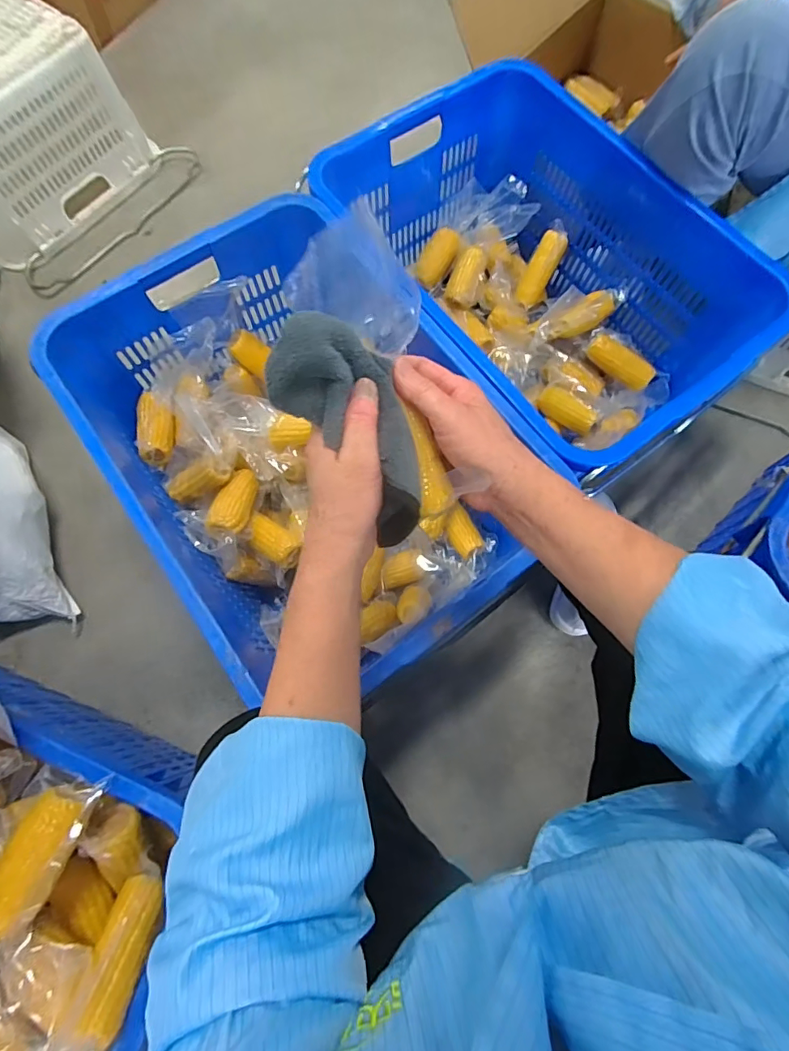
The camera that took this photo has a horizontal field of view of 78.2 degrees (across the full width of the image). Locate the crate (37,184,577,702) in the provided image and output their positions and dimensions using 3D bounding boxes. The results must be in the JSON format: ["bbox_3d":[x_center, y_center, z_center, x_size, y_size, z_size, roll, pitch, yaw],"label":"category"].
[{"bbox_3d":[-0.129,-0.110,0.684,0.426,0.248,0.568,-35,77,-11],"label":"crate"}]

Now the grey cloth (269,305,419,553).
[{"bbox_3d":[-0.021,-0.066,0.328,0.078,0.043,0.157,-32,97,-11],"label":"grey cloth"}]

